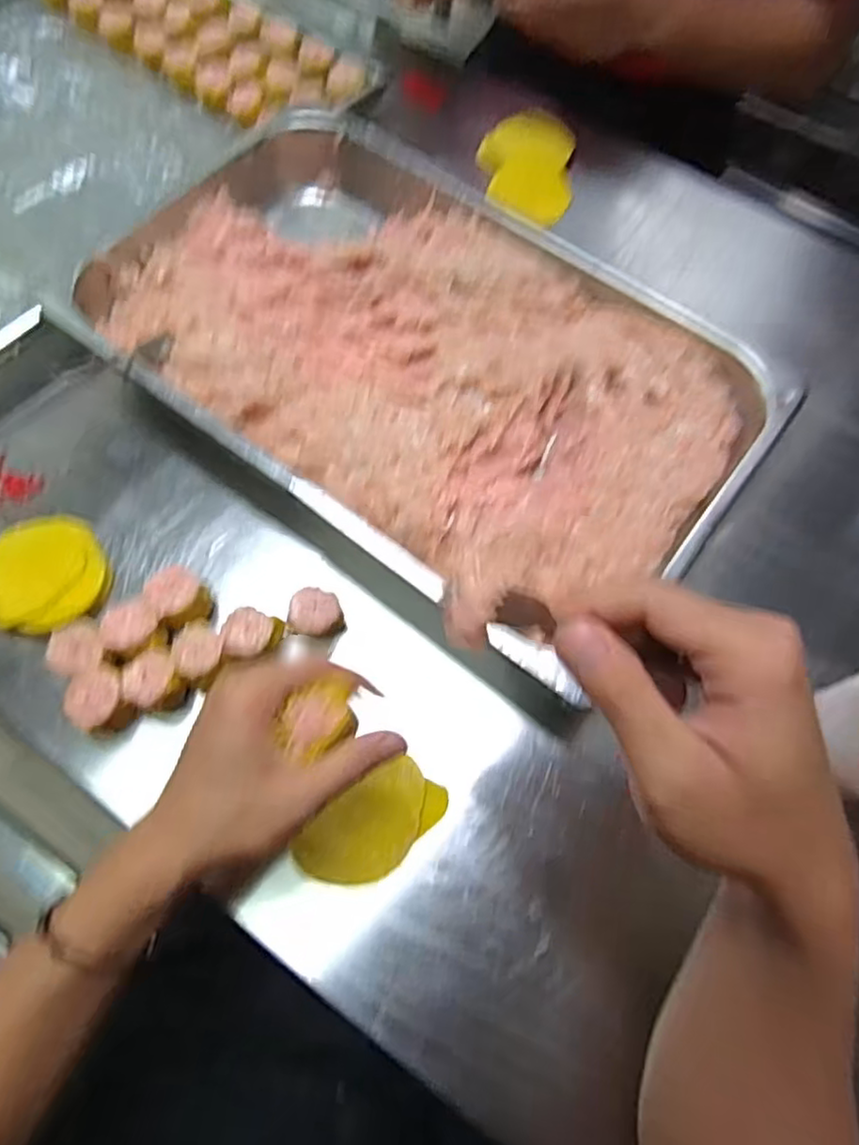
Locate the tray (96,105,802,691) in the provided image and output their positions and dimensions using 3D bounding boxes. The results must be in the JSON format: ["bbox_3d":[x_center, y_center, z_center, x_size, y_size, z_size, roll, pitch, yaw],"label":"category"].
[{"bbox_3d":[-0.009,-0.174,0.546,0.516,0.054,0.334,39,71,13],"label":"tray"}]

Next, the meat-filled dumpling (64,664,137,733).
[{"bbox_3d":[-0.220,0.085,0.447,0.036,0.027,0.040,-31,71,-14],"label":"meat-filled dumpling"}]

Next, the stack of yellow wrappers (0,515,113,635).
[{"bbox_3d":[-0.283,0.005,0.489,0.090,0.025,0.085,-23,70,-12],"label":"stack of yellow wrappers"}]

